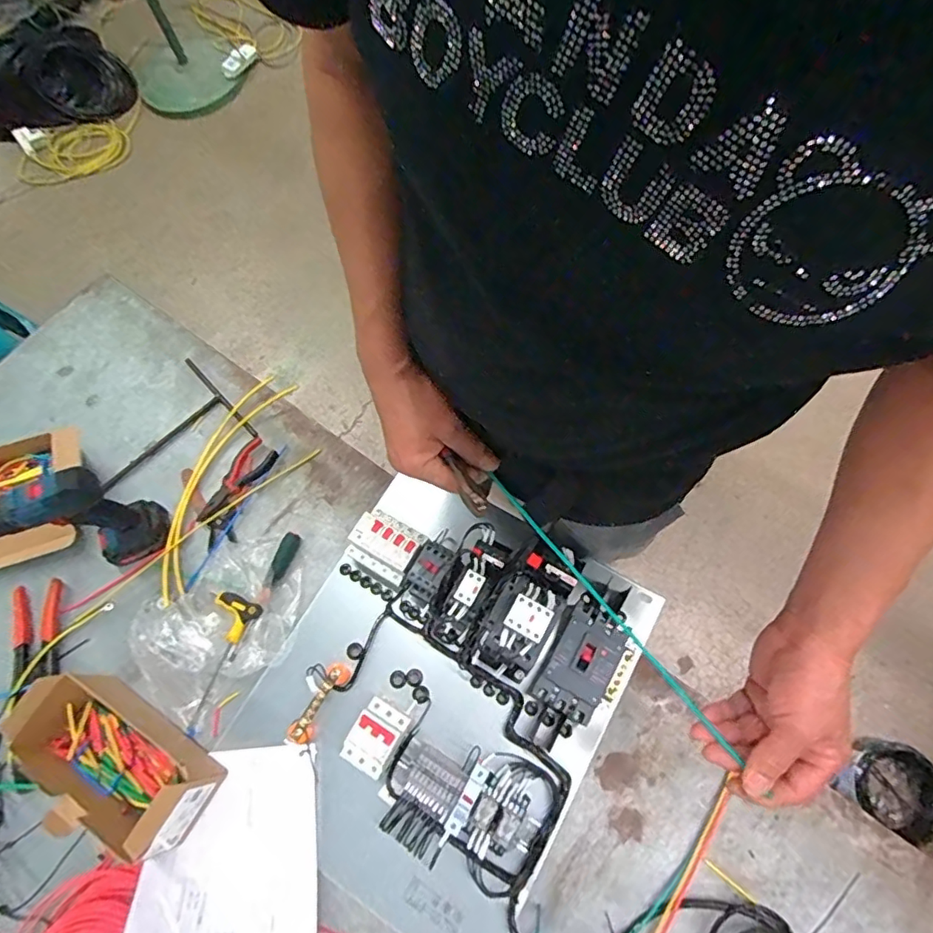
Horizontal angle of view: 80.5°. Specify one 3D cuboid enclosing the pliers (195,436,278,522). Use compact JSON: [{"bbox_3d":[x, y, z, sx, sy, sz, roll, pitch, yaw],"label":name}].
[{"bbox_3d":[-0.359,0.019,0.839,0.058,0.013,0.145,38,74,15],"label":"pliers"}]

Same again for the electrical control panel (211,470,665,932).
[{"bbox_3d":[-0.044,0.273,0.671,0.416,0.133,0.475,29,72,12],"label":"electrical control panel"}]

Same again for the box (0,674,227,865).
[{"bbox_3d":[-0.433,0.362,0.670,0.241,0.090,0.128,28,72,12],"label":"box"}]

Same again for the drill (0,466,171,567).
[{"bbox_3d":[-0.525,0.078,0.726,0.168,0.202,0.070,-16,69,-4],"label":"drill"}]

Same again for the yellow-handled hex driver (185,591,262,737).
[{"bbox_3d":[-0.354,0.260,0.746,0.079,0.018,0.179,22,71,10],"label":"yellow-handled hex driver"}]

